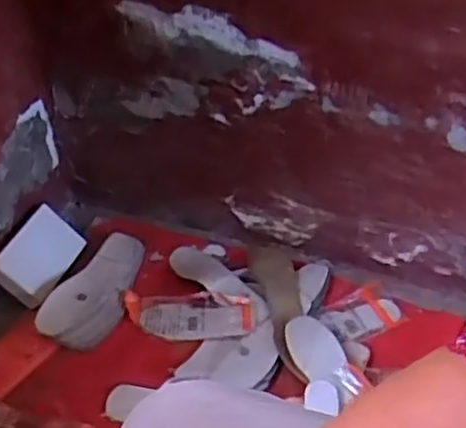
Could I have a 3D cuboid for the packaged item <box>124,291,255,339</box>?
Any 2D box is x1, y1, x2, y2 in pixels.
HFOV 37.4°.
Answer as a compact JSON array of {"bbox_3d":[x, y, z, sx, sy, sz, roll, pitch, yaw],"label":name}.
[{"bbox_3d":[-0.071,0.155,1.090,0.207,0.021,0.081,2,42,6],"label":"packaged item"}]

